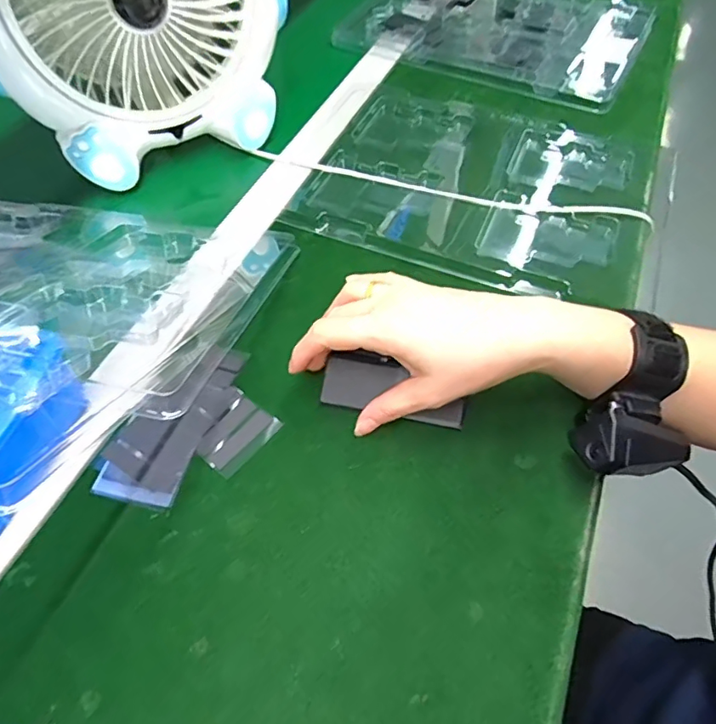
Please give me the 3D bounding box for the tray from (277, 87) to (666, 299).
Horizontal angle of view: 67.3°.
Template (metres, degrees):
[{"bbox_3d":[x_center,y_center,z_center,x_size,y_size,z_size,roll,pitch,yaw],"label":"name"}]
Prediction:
[{"bbox_3d":[0.113,-0.172,0.498,0.293,0.013,0.262,20,57,14],"label":"tray"}]

